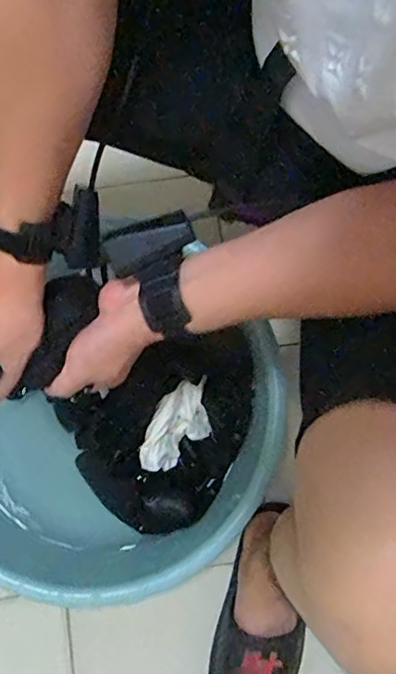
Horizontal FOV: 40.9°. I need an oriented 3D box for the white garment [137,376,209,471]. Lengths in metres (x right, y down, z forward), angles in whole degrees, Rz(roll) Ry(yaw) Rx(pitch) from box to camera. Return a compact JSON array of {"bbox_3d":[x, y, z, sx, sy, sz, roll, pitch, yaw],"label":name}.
[{"bbox_3d":[-0.029,0.115,0.683,0.123,0.052,0.071,-41,83,-8],"label":"white garment"}]

